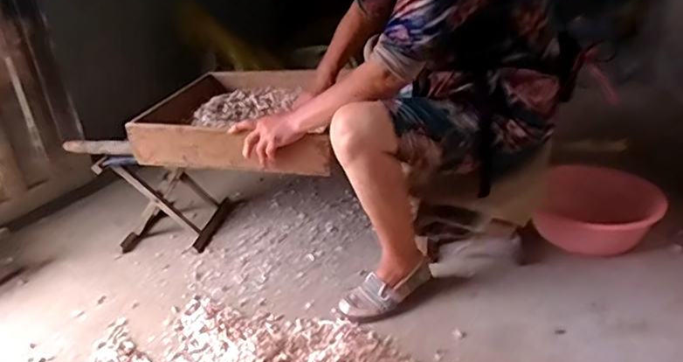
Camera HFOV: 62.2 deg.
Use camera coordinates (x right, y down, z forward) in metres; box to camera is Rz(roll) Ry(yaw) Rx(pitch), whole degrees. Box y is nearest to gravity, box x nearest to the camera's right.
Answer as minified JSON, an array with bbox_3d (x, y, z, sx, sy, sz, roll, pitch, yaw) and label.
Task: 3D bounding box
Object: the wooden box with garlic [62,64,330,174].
[{"bbox_3d":[-0.230,-0.196,1.582,0.508,0.118,0.538,1,28,12],"label":"wooden box with garlic"}]

